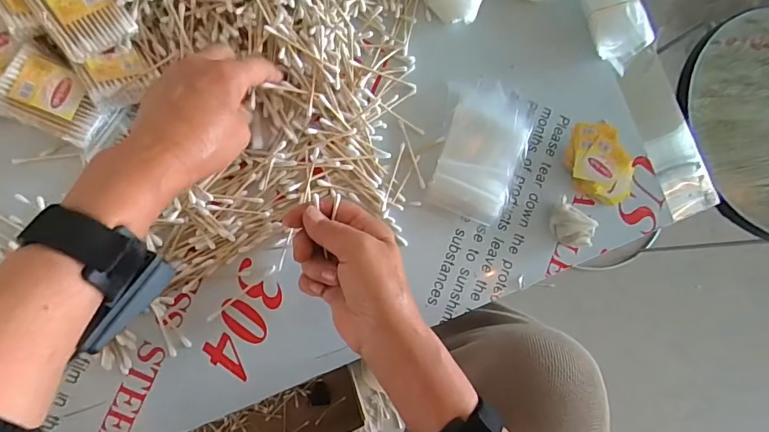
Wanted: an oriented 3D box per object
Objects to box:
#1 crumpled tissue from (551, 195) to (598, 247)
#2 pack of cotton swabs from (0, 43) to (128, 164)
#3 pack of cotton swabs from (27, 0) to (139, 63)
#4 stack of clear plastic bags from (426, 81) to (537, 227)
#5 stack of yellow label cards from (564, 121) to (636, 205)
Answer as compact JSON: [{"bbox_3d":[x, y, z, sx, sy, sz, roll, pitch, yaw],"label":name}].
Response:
[{"bbox_3d":[0.179,0.010,0.442,0.030,0.029,0.047,-45,91,-9],"label":"crumpled tissue"},{"bbox_3d":[-0.264,-0.093,0.373,0.080,0.012,0.055,35,72,-26],"label":"pack of cotton swabs"},{"bbox_3d":[-0.243,-0.170,0.360,0.056,0.016,0.082,-33,117,-15],"label":"pack of cotton swabs"},{"bbox_3d":[0.092,-0.064,0.444,0.083,0.017,0.132,18,83,-5],"label":"stack of clear plastic bags"},{"bbox_3d":[0.211,-0.051,0.455,0.059,0.015,0.083,-27,95,0],"label":"stack of yellow label cards"}]

